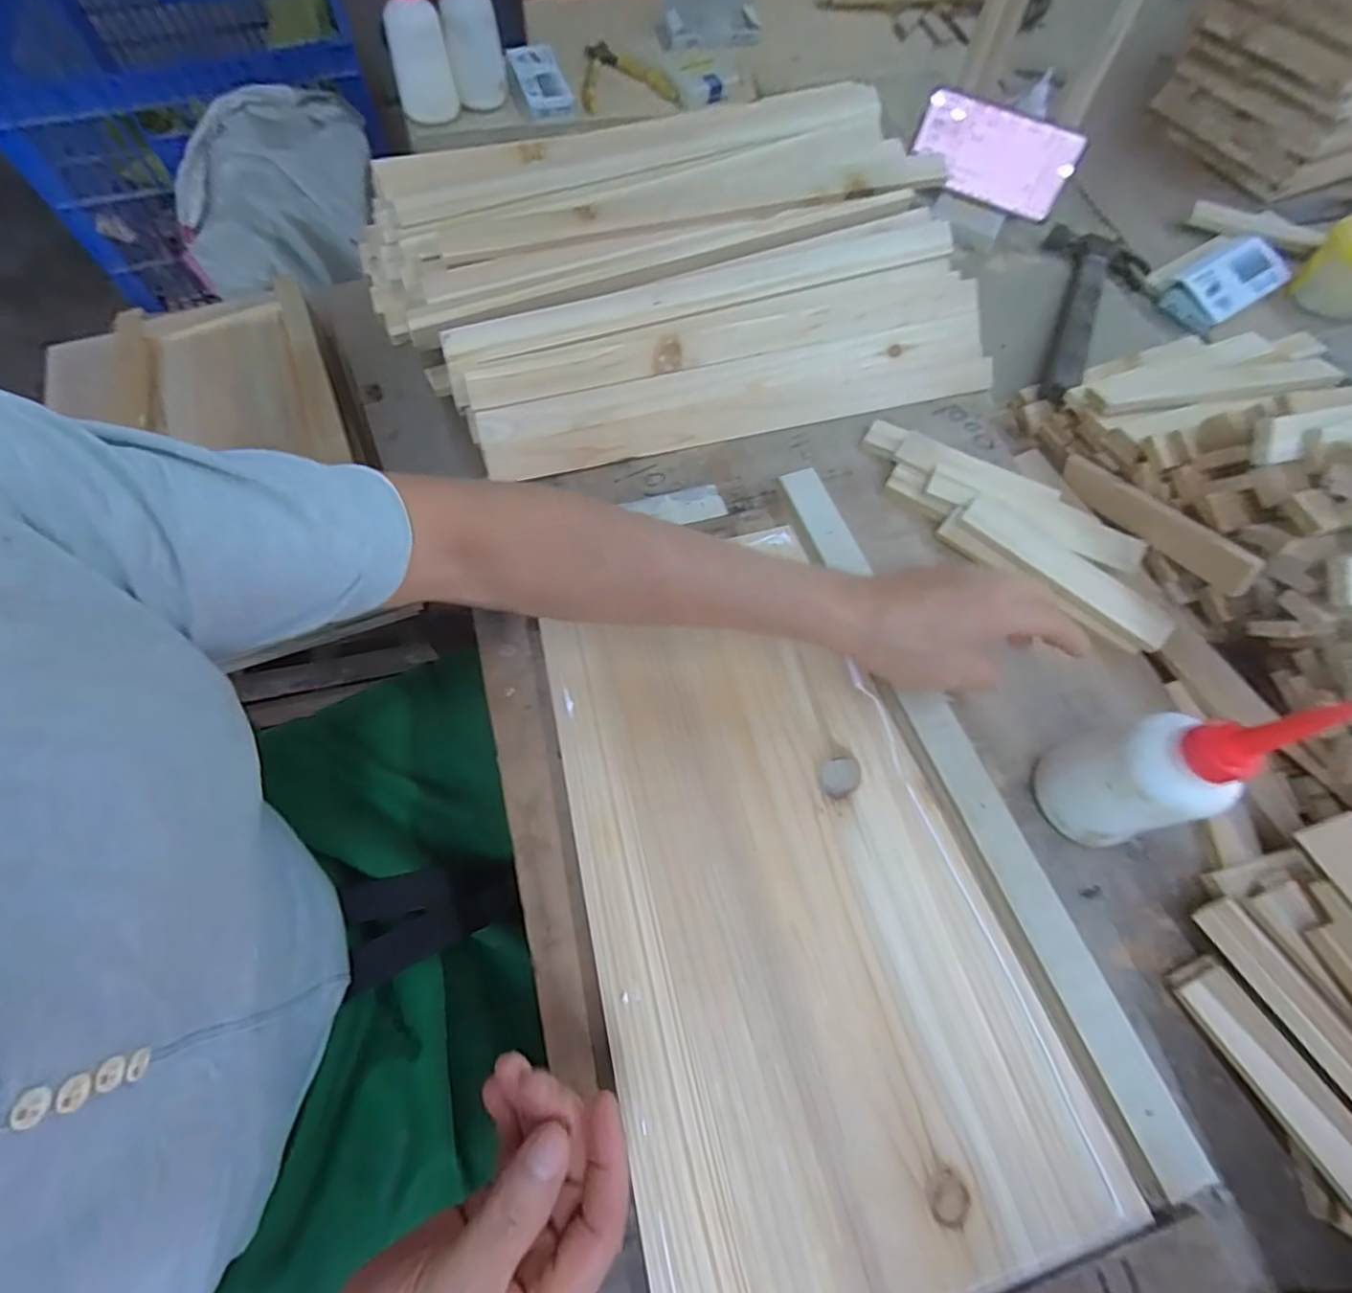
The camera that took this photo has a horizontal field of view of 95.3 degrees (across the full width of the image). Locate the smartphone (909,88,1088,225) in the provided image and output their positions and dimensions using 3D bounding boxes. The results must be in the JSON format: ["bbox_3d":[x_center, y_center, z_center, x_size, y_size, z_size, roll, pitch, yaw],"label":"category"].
[{"bbox_3d":[0.324,-0.501,0.632,0.158,0.074,0.013,24,40,4],"label":"smartphone"}]

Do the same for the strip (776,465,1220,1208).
[{"bbox_3d":[0.169,0.067,0.385,0.036,0.012,0.458,-17,67,-9],"label":"strip"}]

